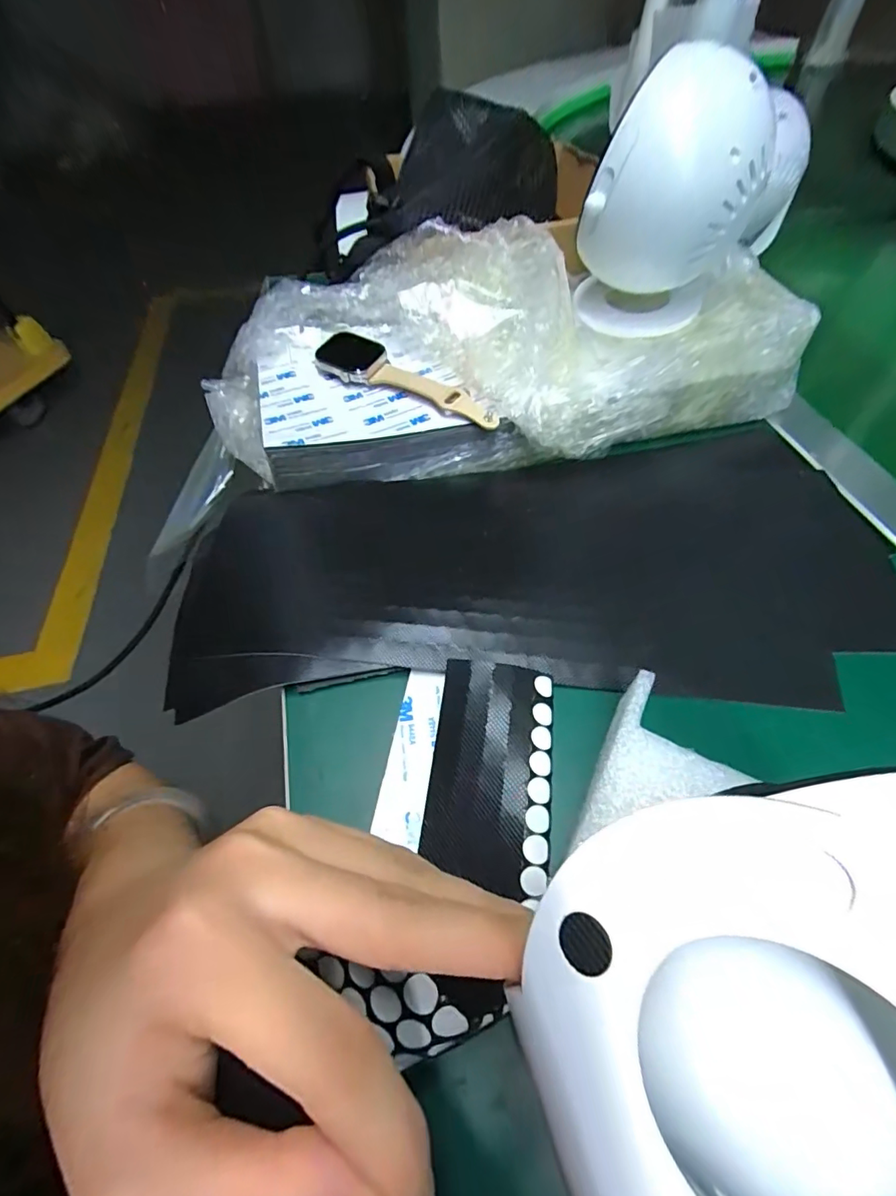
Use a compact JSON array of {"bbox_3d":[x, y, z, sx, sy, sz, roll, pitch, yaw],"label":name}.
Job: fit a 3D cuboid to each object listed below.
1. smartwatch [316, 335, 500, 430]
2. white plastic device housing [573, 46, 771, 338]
[{"bbox_3d":[-0.027,-0.135,0.300,0.126,0.017,0.032,30,60,20],"label":"smartwatch"},{"bbox_3d":[0.128,-0.226,0.285,0.089,0.126,0.067,15,56,11],"label":"white plastic device housing"}]

